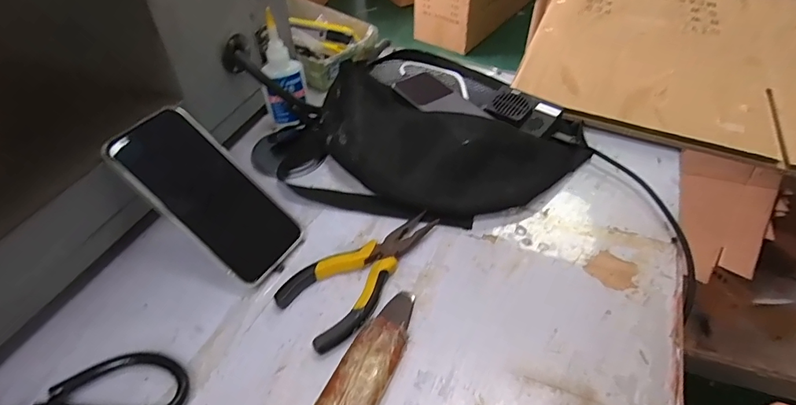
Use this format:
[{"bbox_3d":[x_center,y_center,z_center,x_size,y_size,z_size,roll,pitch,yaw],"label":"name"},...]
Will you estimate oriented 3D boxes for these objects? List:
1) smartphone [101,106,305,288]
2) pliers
[{"bbox_3d":[-0.161,-0.007,0.393,0.164,0.010,0.081,44,53,-8],"label":"smartphone"},{"bbox_3d":[-0.024,0.059,0.389,0.146,0.018,0.069,-33,55,-27],"label":"pliers"}]

